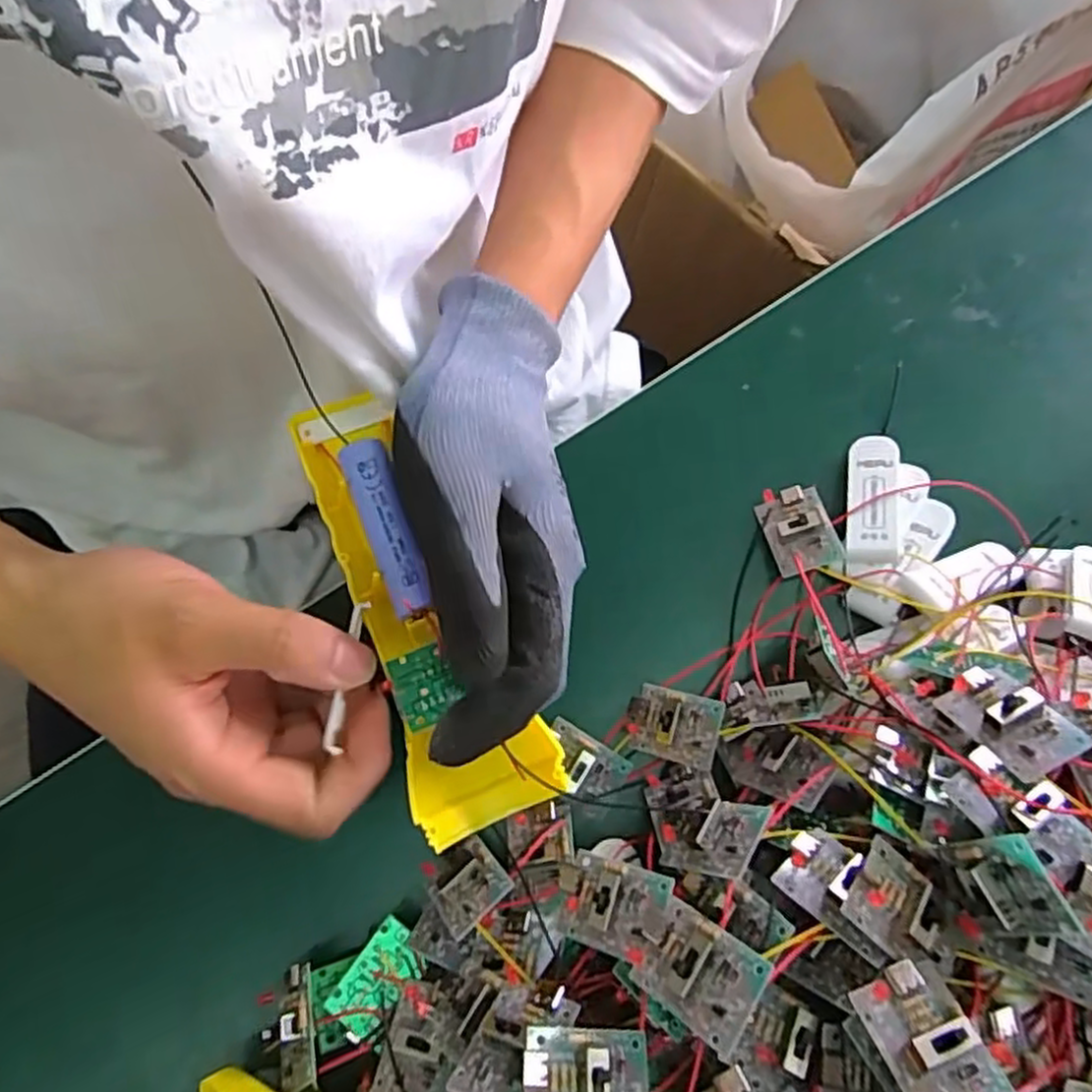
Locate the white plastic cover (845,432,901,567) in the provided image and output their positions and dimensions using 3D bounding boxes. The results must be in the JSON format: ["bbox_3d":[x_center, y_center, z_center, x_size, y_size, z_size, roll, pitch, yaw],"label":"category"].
[{"bbox_3d":[0.136,-0.020,0.315,0.020,0.007,0.059,5,66,19],"label":"white plastic cover"}]

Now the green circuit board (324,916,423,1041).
[{"bbox_3d":[-0.058,0.149,0.260,0.021,0.005,0.035,38,60,6],"label":"green circuit board"}]

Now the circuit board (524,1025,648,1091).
[{"bbox_3d":[0.012,0.144,0.203,0.035,0.012,0.025,2,55,-5],"label":"circuit board"}]

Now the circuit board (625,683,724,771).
[{"bbox_3d":[0.049,0.069,0.292,0.035,0.011,0.026,9,78,33],"label":"circuit board"}]

